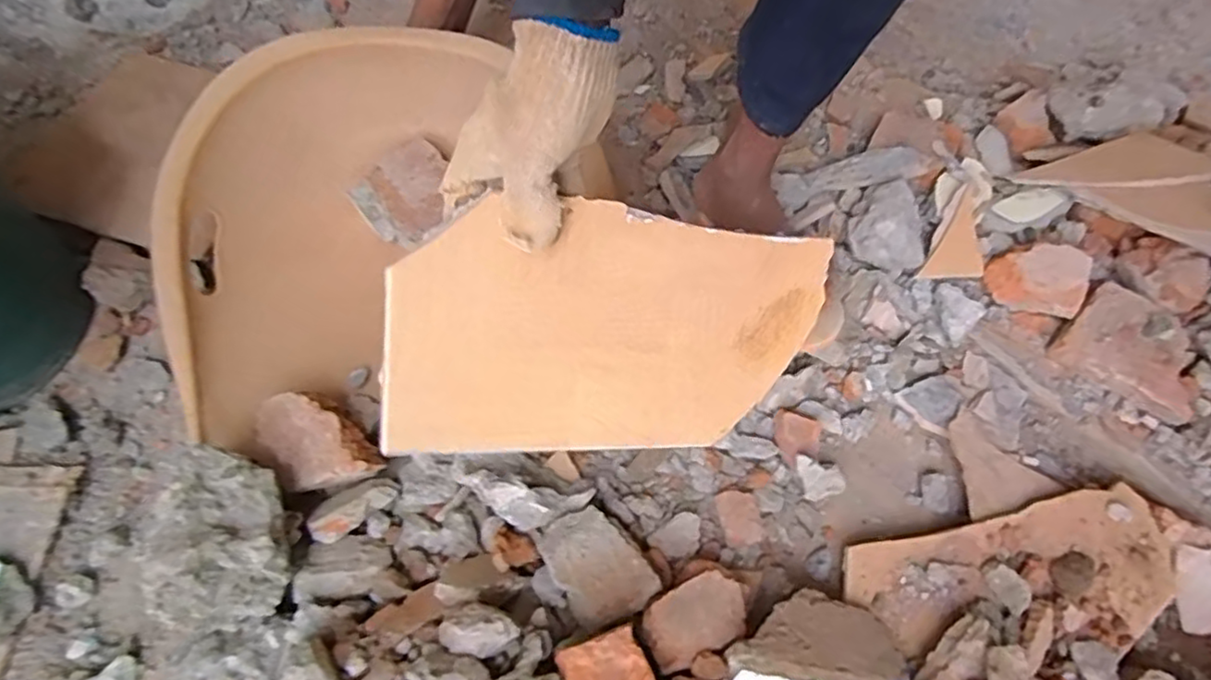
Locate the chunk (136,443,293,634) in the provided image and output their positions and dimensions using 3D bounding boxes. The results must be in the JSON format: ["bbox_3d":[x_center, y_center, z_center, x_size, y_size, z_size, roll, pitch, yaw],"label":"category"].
[{"bbox_3d":[-0.302,0.148,0.504,0.099,0.066,0.136,-9,64,-9],"label":"chunk"}]

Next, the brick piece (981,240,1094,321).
[{"bbox_3d":[0.445,-0.066,0.665,0.083,0.045,0.065,26,64,9],"label":"brick piece"}]

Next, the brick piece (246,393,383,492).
[{"bbox_3d":[-0.262,0.096,0.587,0.123,0.063,0.074,34,65,12],"label":"brick piece"}]

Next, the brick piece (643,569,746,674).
[{"bbox_3d":[0.071,0.219,0.511,0.086,0.016,0.051,-25,67,-16],"label":"brick piece"}]

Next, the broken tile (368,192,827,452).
[{"bbox_3d":[0.007,-0.002,0.459,0.305,0.007,0.171,1,107,-17],"label":"broken tile"}]

